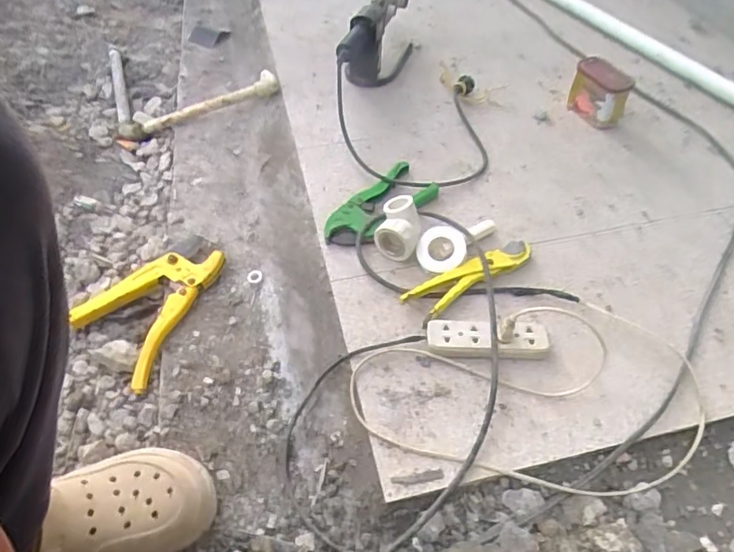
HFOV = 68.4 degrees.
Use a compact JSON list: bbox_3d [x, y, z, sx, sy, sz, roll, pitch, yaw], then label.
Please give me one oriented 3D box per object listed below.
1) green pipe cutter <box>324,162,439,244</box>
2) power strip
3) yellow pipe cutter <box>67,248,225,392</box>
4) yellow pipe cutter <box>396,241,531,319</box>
[{"bbox_3d":[0.016,-0.109,0.823,0.091,0.033,0.194,38,59,26],"label":"green pipe cutter"},{"bbox_3d":[0.147,0.079,0.661,0.147,0.028,0.042,4,51,3],"label":"power strip"},{"bbox_3d":[-0.323,0.033,0.749,0.165,0.031,0.217,16,52,12],"label":"yellow pipe cutter"},{"bbox_3d":[0.141,-0.003,0.731,0.196,0.022,0.048,-25,55,-20],"label":"yellow pipe cutter"}]

